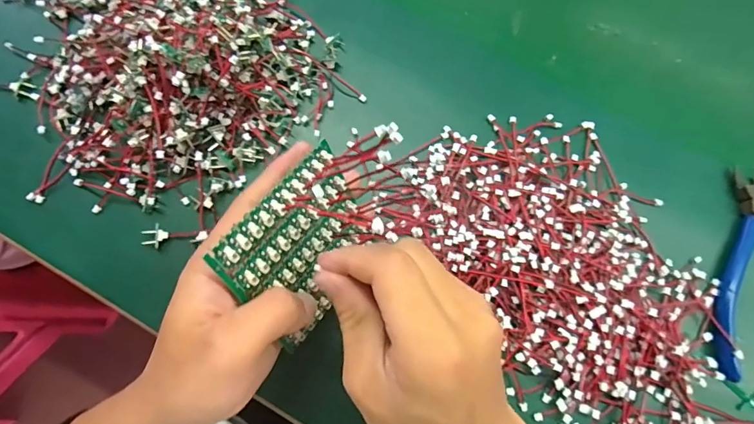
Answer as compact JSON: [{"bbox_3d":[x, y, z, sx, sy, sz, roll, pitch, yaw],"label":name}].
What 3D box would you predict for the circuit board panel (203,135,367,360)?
[{"bbox_3d":[-0.035,0.020,0.227,0.007,0.080,0.078,17,57,39],"label":"circuit board panel"}]

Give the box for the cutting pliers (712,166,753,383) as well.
[{"bbox_3d":[0.269,0.036,0.286,0.109,0.013,0.136,-3,78,-1],"label":"cutting pliers"}]

